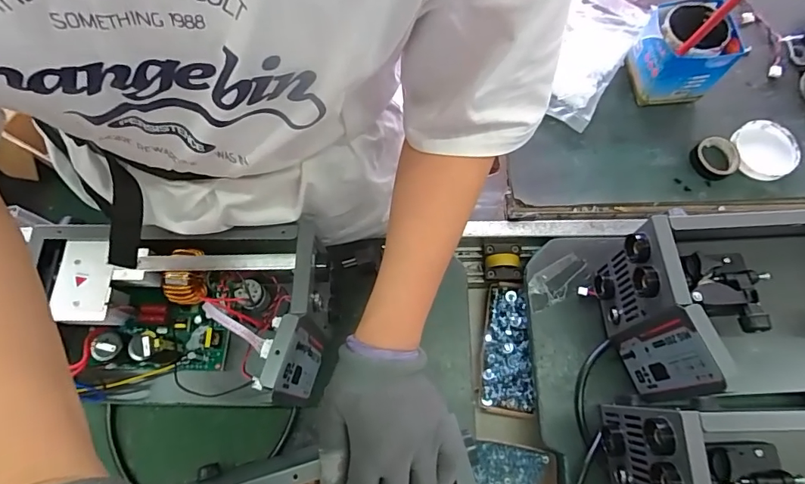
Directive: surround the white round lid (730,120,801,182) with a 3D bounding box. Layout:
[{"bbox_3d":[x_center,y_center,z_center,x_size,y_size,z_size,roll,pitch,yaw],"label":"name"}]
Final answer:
[{"bbox_3d":[0.512,-0.132,0.642,0.084,0.016,0.085,0,72,-1],"label":"white round lid"}]

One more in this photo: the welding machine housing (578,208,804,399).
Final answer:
[{"bbox_3d":[0.391,0.064,0.500,0.290,0.169,0.197,-6,73,-3],"label":"welding machine housing"}]

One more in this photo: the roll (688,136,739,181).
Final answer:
[{"bbox_3d":[0.440,-0.117,0.639,0.056,0.021,0.058,0,72,-1],"label":"roll"}]

